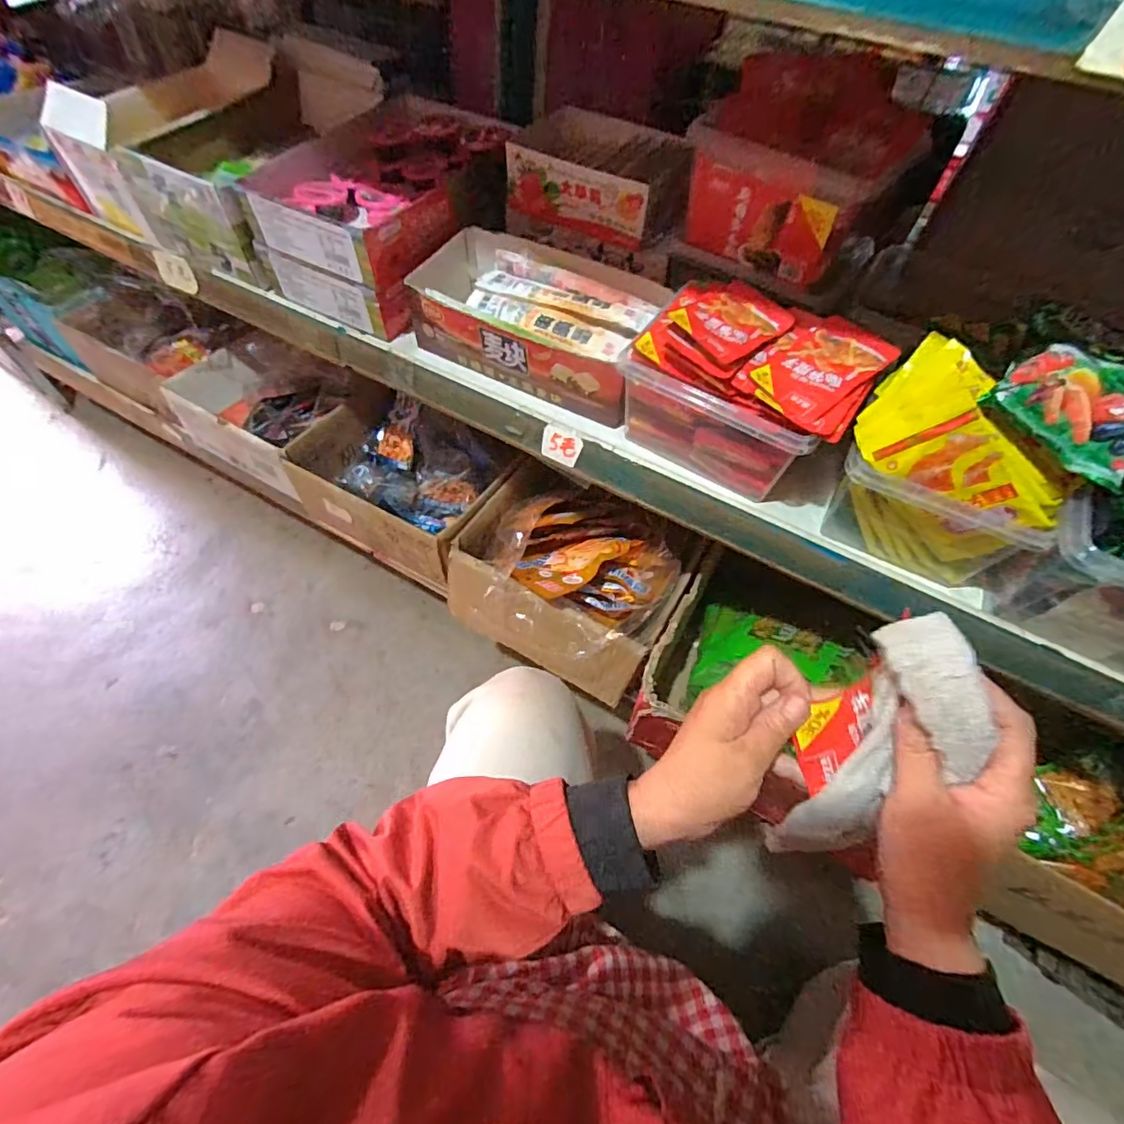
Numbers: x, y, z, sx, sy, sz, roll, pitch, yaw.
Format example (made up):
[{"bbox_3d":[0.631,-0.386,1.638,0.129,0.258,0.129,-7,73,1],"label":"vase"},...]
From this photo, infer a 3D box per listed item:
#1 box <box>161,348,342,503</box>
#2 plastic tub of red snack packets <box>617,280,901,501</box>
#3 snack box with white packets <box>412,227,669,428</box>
[{"bbox_3d":[-0.472,-0.223,0.846,0.280,0.122,0.171,28,59,15],"label":"box"},{"bbox_3d":[0.169,-0.159,0.508,0.194,0.130,0.138,33,60,17],"label":"plastic tub of red snack packets"},{"bbox_3d":[-0.019,-0.260,0.580,0.253,0.079,0.154,26,58,14],"label":"snack box with white packets"}]

